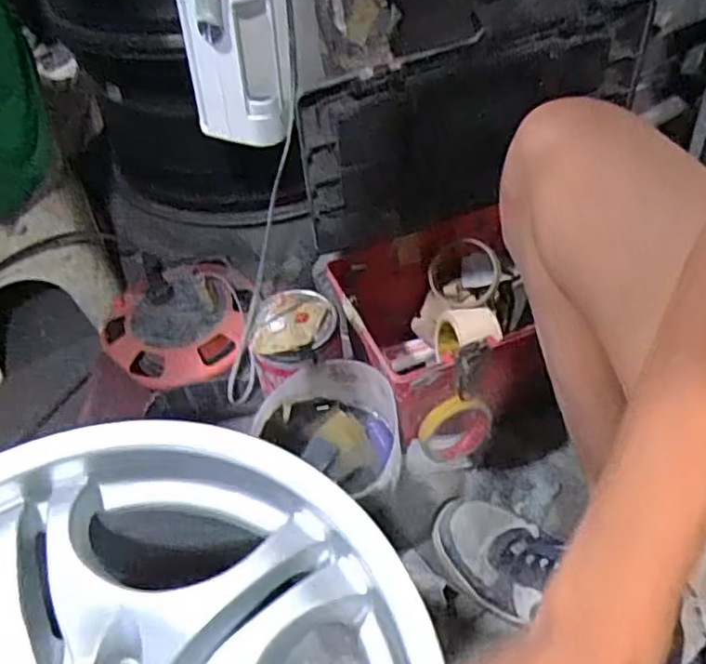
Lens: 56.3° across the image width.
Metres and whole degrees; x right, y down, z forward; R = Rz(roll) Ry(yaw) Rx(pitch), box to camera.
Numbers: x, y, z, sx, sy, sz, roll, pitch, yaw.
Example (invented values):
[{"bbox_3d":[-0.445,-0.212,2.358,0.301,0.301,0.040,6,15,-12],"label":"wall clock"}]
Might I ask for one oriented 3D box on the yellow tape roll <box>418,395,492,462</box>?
[{"bbox_3d":[0.118,0.107,0.743,0.086,0.088,0.023,-15,48,-8],"label":"yellow tape roll"}]

